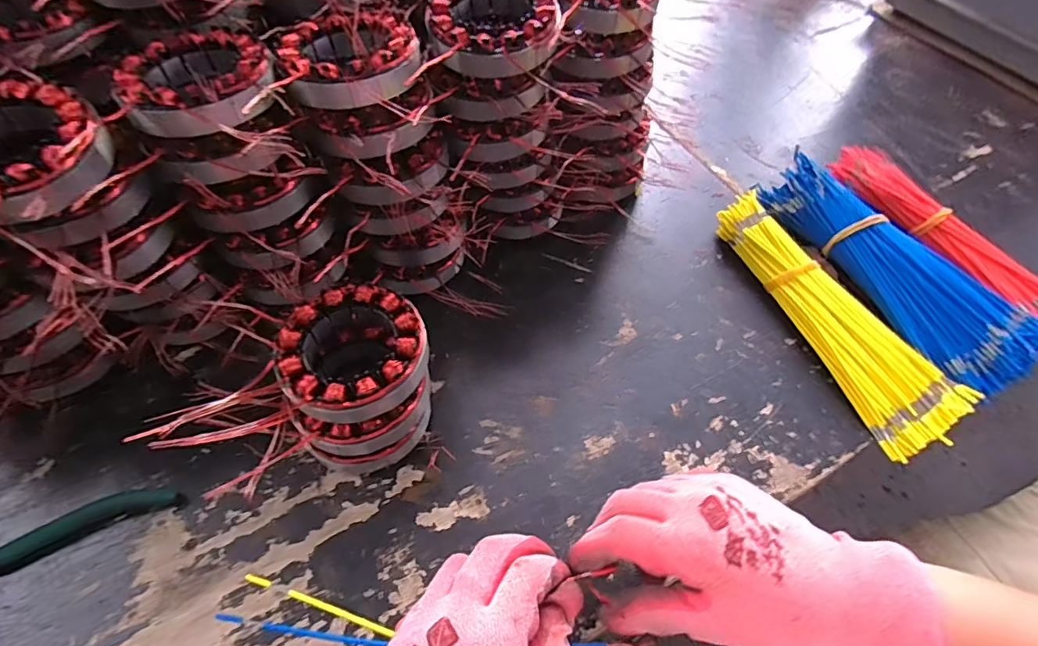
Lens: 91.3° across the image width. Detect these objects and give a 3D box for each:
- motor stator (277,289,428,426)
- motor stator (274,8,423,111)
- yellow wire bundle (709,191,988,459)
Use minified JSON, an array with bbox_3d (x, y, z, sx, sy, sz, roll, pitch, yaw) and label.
[{"bbox_3d":[-0.101,0.017,0.313,0.084,0.030,0.084,1,57,-2],"label":"motor stator"},{"bbox_3d":[-0.107,-0.170,0.323,0.083,0.028,0.092,-19,60,-15],"label":"motor stator"},{"bbox_3d":[0.259,-0.012,0.423,0.078,0.035,0.244,-17,59,-13],"label":"yellow wire bundle"}]

